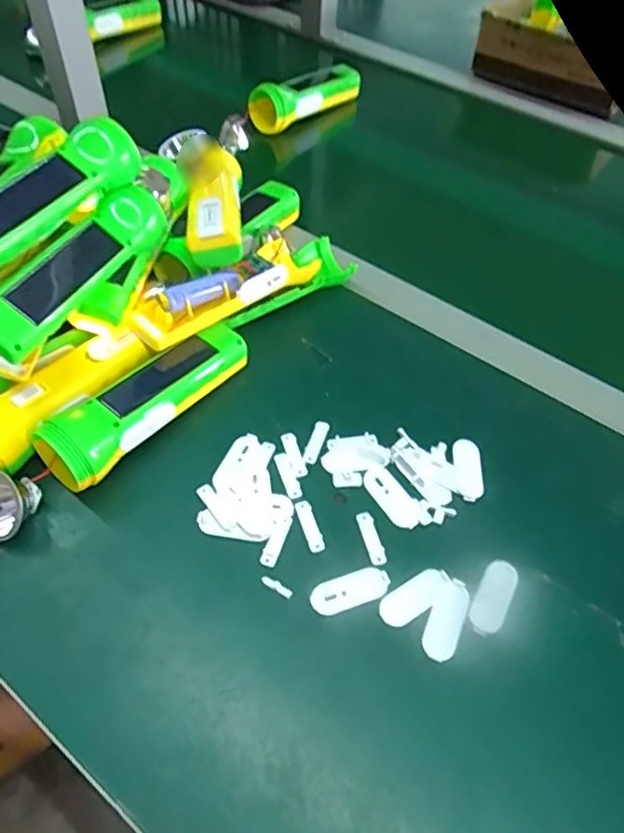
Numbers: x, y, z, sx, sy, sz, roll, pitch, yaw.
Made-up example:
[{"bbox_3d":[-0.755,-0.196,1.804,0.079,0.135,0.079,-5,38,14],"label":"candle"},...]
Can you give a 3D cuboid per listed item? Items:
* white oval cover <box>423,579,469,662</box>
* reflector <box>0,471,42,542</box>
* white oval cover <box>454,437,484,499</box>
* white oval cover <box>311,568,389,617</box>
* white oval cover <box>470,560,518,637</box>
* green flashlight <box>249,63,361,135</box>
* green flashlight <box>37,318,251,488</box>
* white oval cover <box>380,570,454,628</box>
[{"bbox_3d":[0.082,0.122,0.357,0.020,0.005,0.050,20,54,12],"label":"white oval cover"},{"bbox_3d":[-0.193,0.056,0.372,0.028,0.038,0.038,21,51,15],"label":"reflector"},{"bbox_3d":[0.110,0.037,0.419,0.020,0.007,0.048,6,52,1],"label":"white oval cover"},{"bbox_3d":[0.024,0.108,0.367,0.050,0.004,0.021,-14,54,-14],"label":"white oval cover"},{"bbox_3d":[0.113,0.111,0.364,0.020,0.009,0.046,24,55,15],"label":"white oval cover"},{"bbox_3d":[-0.001,-0.405,0.734,0.046,0.042,0.168,38,59,23],"label":"green flashlight"},{"bbox_3d":[-0.116,-0.014,0.421,0.048,0.044,0.163,32,58,20],"label":"green flashlight"},{"bbox_3d":[0.064,0.112,0.366,0.048,0.006,0.020,-26,58,-21],"label":"white oval cover"}]

